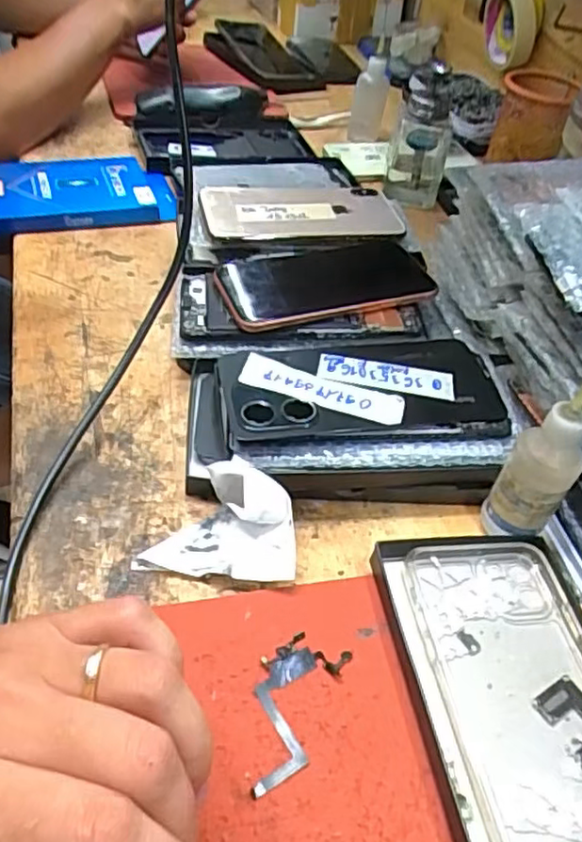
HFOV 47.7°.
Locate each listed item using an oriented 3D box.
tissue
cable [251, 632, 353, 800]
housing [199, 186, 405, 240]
[{"bbox_3d":[-0.034,0.050,0.338,0.076,0.034,0.053,8,46,0],"label":"tissue"},{"bbox_3d":[-0.003,0.125,0.286,0.034,0.004,0.071,22,47,14],"label":"cable"},{"bbox_3d":[0.011,-0.167,0.531,0.160,0.015,0.074,-3,54,-11],"label":"housing"}]

